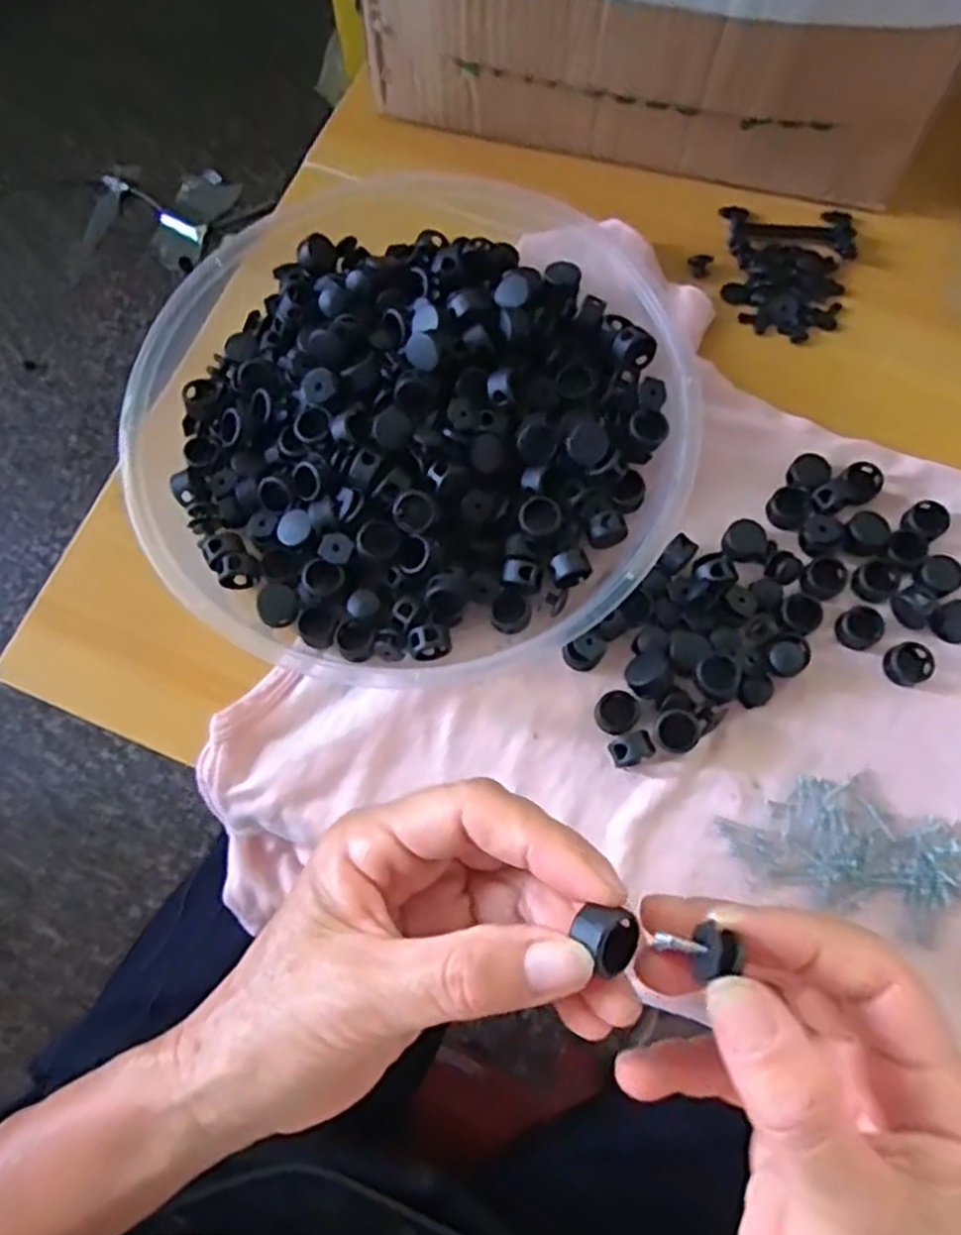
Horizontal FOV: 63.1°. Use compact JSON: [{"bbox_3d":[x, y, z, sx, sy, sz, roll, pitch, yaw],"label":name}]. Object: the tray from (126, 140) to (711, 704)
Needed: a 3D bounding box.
[{"bbox_3d":[-0.025,-0.093,0.341,0.229,0.044,0.240,0,73,0],"label":"tray"}]

